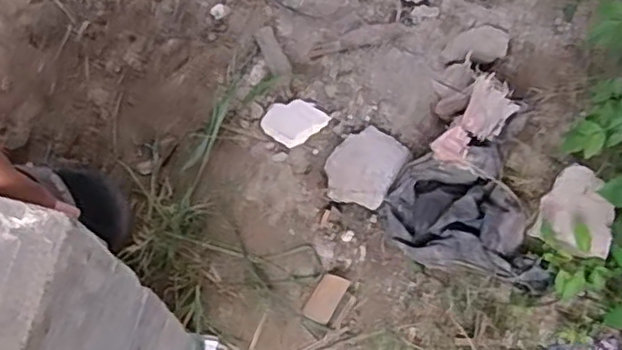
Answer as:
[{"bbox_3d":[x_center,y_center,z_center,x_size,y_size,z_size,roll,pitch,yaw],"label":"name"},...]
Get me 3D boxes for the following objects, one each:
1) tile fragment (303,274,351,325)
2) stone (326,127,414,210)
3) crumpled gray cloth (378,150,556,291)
[{"bbox_3d":[0.021,0.173,0.938,0.039,0.012,0.072,30,73,8],"label":"tile fragment"},{"bbox_3d":[0.080,-0.012,1.006,0.098,0.031,0.128,33,73,9],"label":"stone"},{"bbox_3d":[0.222,0.069,0.945,0.234,0.078,0.143,23,72,6],"label":"crumpled gray cloth"}]

